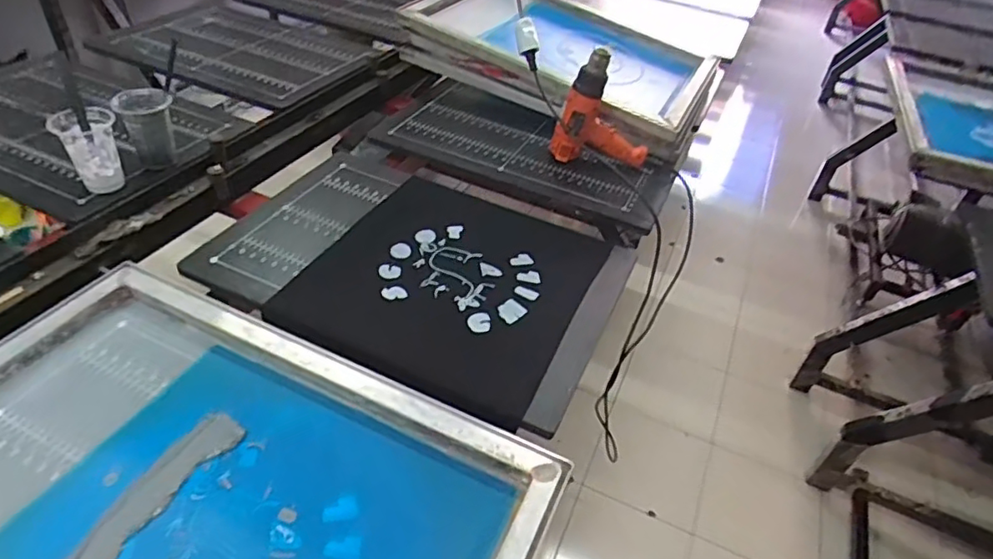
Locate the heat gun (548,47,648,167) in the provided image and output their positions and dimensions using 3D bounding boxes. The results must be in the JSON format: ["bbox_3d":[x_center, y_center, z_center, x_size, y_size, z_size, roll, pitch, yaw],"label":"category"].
[{"bbox_3d":[0.216,-0.327,1.183,0.195,0.213,0.066,14,41,8],"label":"heat gun"}]

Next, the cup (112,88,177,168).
[{"bbox_3d":[-0.617,-0.267,1.061,0.086,0.117,0.078,-10,44,-19],"label":"cup"}]

